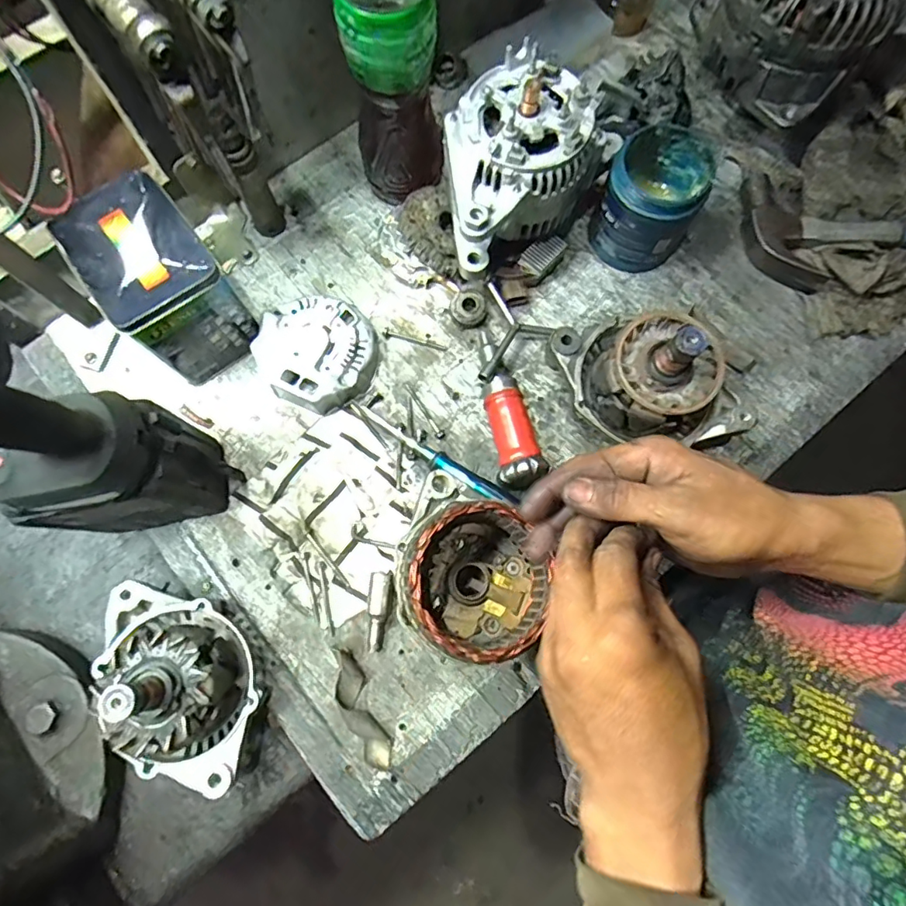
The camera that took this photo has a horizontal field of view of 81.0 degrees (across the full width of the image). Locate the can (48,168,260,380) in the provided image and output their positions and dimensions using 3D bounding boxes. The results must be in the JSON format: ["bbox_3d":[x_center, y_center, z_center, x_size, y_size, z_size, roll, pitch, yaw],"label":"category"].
[{"bbox_3d":[-0.256,-0.150,0.482,0.088,0.128,0.122,-37,79,-9],"label":"can"}]

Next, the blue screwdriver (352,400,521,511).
[{"bbox_3d":[-0.012,0.006,0.501,0.193,0.017,0.016,30,78,11],"label":"blue screwdriver"}]

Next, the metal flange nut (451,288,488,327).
[{"bbox_3d":[0.016,-0.146,0.537,0.033,0.022,0.036,0,76,0],"label":"metal flange nut"}]

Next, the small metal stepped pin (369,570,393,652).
[{"bbox_3d":[-0.066,0.138,0.467,0.019,0.017,0.067,6,76,1],"label":"small metal stepped pin"}]

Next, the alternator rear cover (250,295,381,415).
[{"bbox_3d":[-0.131,-0.099,0.517,0.109,0.039,0.107,26,78,6],"label":"alternator rear cover"}]

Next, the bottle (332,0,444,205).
[{"bbox_3d":[-0.051,-0.327,0.450,0.076,0.273,0.065,-8,76,-2],"label":"bottle"}]

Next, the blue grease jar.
[{"bbox_3d":[0.193,-0.245,0.521,0.086,0.101,0.093,34,78,7],"label":"blue grease jar"}]

